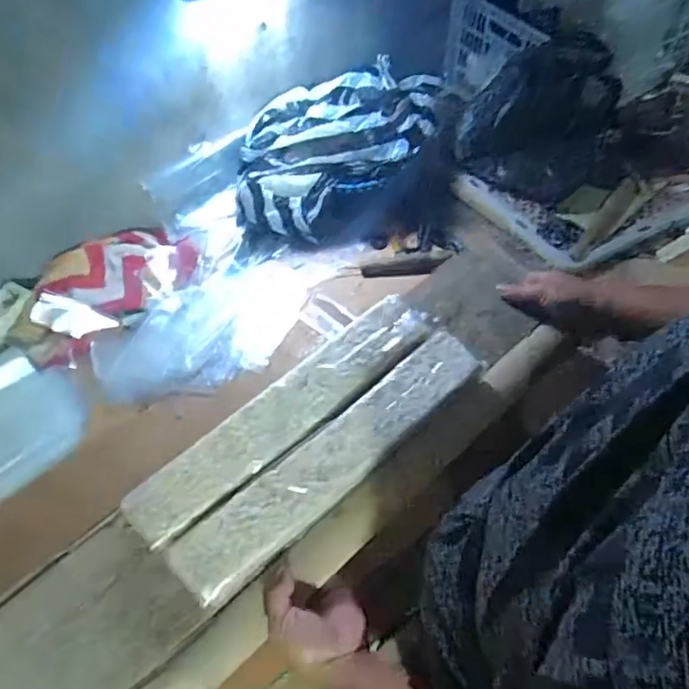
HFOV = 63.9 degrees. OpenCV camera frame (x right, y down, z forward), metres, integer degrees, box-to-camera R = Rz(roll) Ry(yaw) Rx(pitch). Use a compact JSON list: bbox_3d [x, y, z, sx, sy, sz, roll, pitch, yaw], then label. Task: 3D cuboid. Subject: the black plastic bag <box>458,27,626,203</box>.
[{"bbox_3d":[0.304,-0.362,0.875,0.202,0.191,0.139,22,59,18],"label":"black plastic bag"}]

